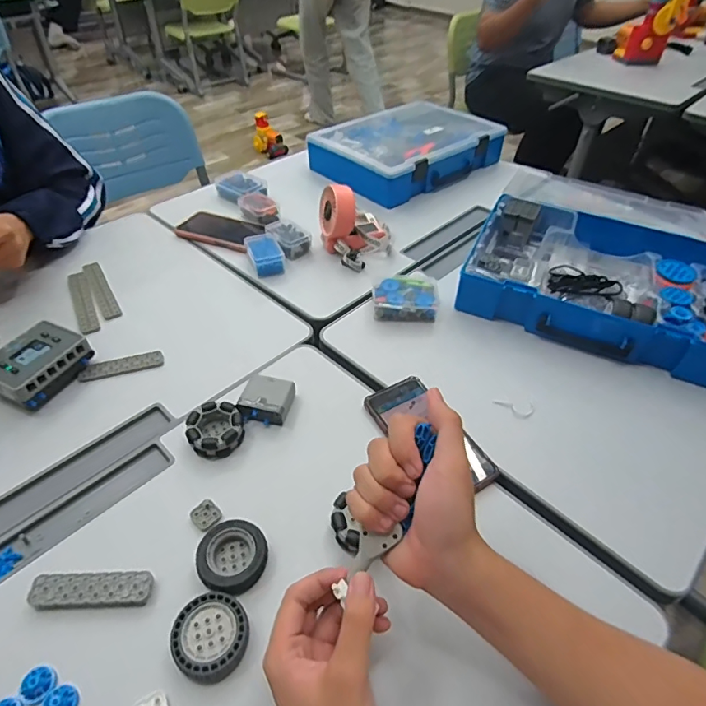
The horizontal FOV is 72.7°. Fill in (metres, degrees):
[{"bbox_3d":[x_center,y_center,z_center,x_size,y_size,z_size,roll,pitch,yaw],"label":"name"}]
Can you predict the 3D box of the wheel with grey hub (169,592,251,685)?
[{"bbox_3d":[-0.117,0.233,0.396,0.059,0.014,0.062,0,45,0],"label":"wheel with grey hub"}]

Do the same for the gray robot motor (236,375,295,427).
[{"bbox_3d":[-0.101,0.058,0.567,0.056,0.028,0.055,8,46,8],"label":"gray robot motor"}]

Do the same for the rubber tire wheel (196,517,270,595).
[{"bbox_3d":[-0.112,0.186,0.442,0.064,0.021,0.061,0,45,0],"label":"rubber tire wheel"}]

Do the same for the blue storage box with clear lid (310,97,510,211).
[{"bbox_3d":[0.118,-0.445,1.036,0.356,0.079,0.257,-30,53,-27],"label":"blue storage box with clear lid"}]

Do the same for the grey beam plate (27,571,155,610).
[{"bbox_3d":[-0.228,0.207,0.419,0.099,0.008,0.027,-2,45,-3],"label":"grey beam plate"}]

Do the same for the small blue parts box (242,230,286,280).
[{"bbox_3d":[-0.143,-0.162,0.775,0.054,0.029,0.082,-15,47,-15],"label":"small blue parts box"}]

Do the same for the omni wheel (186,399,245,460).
[{"bbox_3d":[-0.153,0.086,0.537,0.059,0.028,0.059,0,45,0],"label":"omni wheel"}]

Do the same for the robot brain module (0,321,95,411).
[{"bbox_3d":[-0.385,0.016,0.588,0.078,0.043,0.105,17,47,16],"label":"robot brain module"}]

